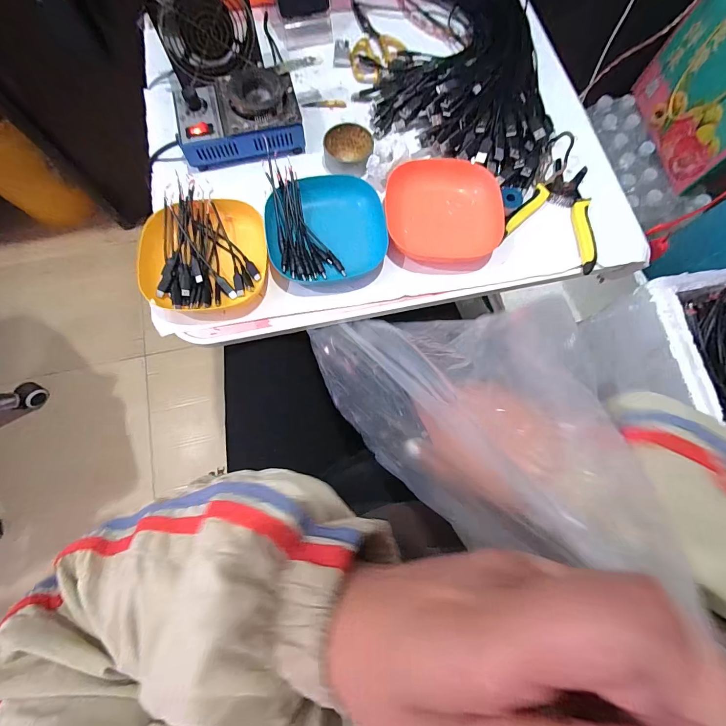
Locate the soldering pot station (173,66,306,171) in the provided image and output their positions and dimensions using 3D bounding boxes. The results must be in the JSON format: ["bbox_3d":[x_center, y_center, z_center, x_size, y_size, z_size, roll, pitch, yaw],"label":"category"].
[{"bbox_3d":[-0.156,-0.312,0.450,0.150,0.056,0.097,-9,76,-4],"label":"soldering pot station"}]

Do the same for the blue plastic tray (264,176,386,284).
[{"bbox_3d":[-0.044,-0.165,0.428,0.135,0.025,0.137,-11,76,-4],"label":"blue plastic tray"}]

